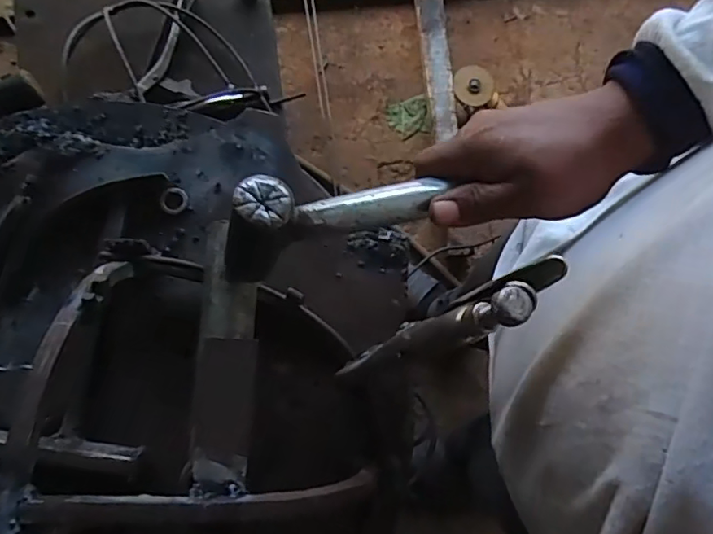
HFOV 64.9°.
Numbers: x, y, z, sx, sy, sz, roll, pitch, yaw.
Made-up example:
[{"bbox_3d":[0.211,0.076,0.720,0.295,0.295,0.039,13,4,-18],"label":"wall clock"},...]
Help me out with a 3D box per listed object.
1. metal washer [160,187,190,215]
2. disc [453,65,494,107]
[{"bbox_3d":[-0.125,-0.046,0.386,0.018,0.004,0.019,0,82,-3],"label":"metal washer"},{"bbox_3d":[0.256,-0.394,1.214,0.086,0.020,0.085,0,92,-4],"label":"disc"}]

